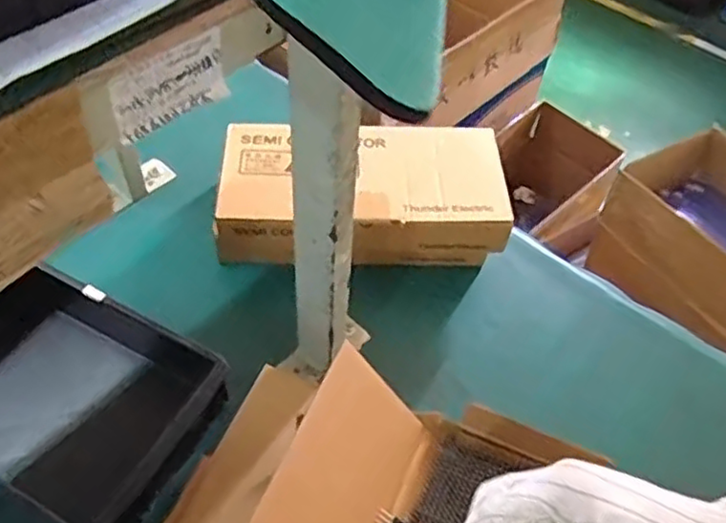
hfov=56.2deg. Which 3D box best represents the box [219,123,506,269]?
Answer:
[{"bbox_3d":[-0.002,-0.082,0.823,0.330,0.104,0.162,1,52,-3],"label":"box"}]

